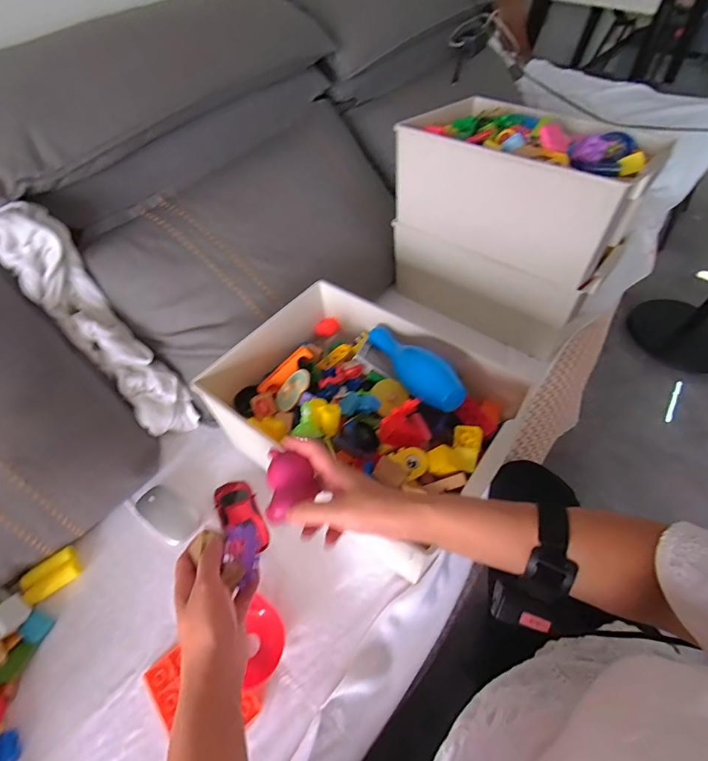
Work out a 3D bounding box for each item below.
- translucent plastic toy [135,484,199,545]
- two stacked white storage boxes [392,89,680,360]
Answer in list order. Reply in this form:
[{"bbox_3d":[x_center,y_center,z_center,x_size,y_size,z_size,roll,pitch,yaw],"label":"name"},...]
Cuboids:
[{"bbox_3d":[-0.290,0.198,0.636,0.106,0.022,0.056,34,60,23],"label":"translucent plastic toy"},{"bbox_3d":[0.311,-0.345,0.846,0.437,0.331,0.307,35,60,24],"label":"two stacked white storage boxes"}]

